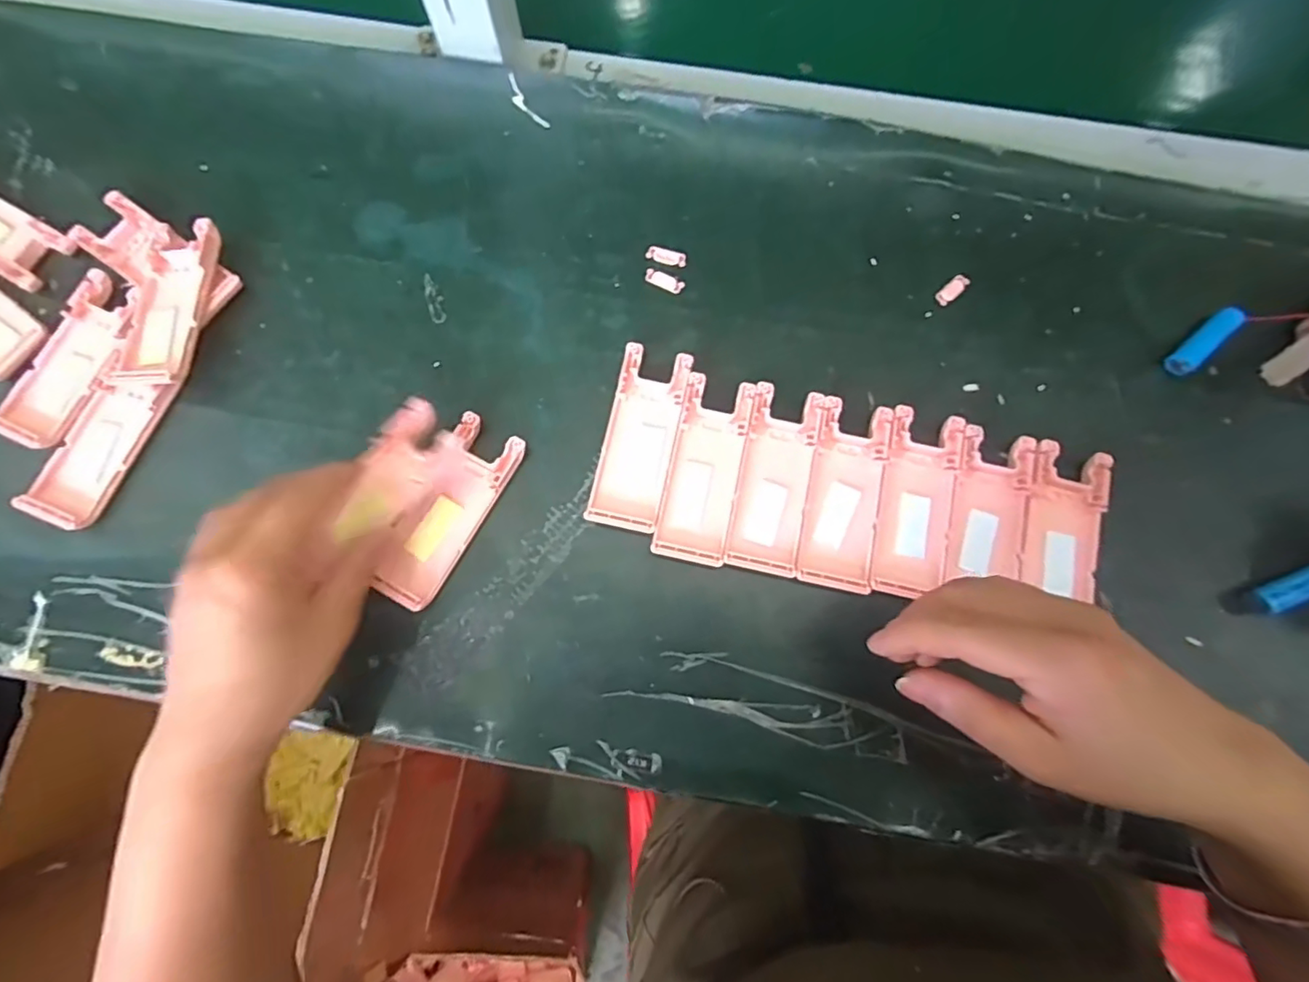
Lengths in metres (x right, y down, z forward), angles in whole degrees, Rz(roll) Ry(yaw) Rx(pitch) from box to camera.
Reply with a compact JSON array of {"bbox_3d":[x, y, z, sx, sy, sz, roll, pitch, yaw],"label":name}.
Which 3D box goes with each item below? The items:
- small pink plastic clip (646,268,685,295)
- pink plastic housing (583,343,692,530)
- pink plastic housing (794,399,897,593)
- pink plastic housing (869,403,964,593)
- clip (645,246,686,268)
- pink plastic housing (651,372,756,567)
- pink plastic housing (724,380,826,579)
[{"bbox_3d":[0.006,-0.129,0.349,0.025,0.004,0.010,24,78,5],"label":"small pink plastic clip"},{"bbox_3d":[-0.008,-0.030,0.322,0.039,0.011,0.103,12,77,2],"label":"pink plastic housing"},{"bbox_3d":[0.106,0.002,0.315,0.039,0.008,0.102,12,77,2],"label":"pink plastic housing"},{"bbox_3d":[0.144,0.007,0.314,0.040,0.007,0.102,13,77,3],"label":"pink plastic housing"},{"bbox_3d":[0.007,-0.144,0.351,0.024,0.004,0.009,16,78,3],"label":"clip"},{"bbox_3d":[0.028,-0.012,0.318,0.038,0.007,0.103,12,77,2],"label":"pink plastic housing"},{"bbox_3d":[0.067,-0.007,0.316,0.038,0.007,0.103,12,77,2],"label":"pink plastic housing"}]

